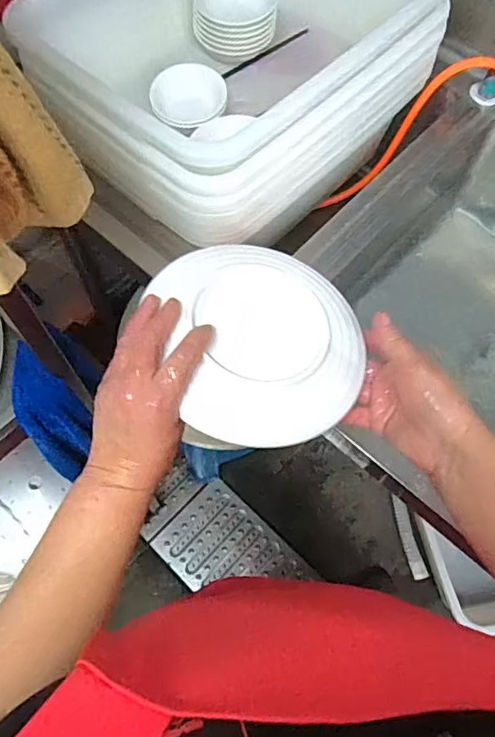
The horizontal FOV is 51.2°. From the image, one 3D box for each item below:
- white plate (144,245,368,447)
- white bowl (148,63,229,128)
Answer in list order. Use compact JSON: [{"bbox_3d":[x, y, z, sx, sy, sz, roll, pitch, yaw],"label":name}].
[{"bbox_3d":[0.015,-0.029,0.447,0.166,0.035,0.185,-17,81,-19],"label":"white plate"},{"bbox_3d":[-0.085,-0.393,0.762,0.109,0.043,0.107,0,65,-1],"label":"white bowl"}]

